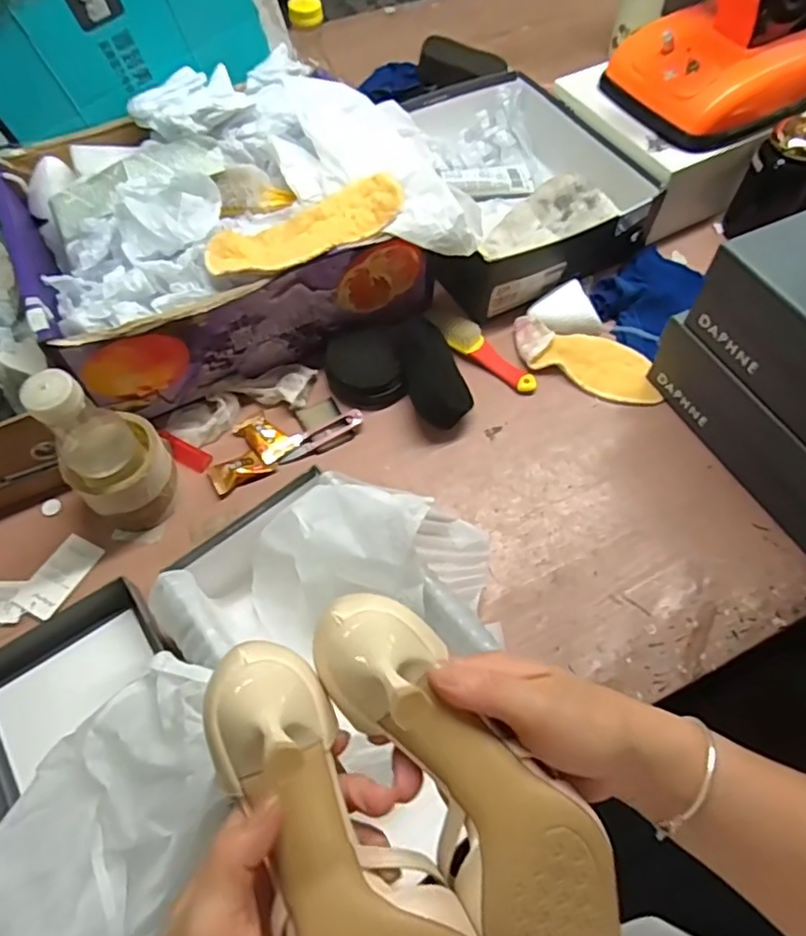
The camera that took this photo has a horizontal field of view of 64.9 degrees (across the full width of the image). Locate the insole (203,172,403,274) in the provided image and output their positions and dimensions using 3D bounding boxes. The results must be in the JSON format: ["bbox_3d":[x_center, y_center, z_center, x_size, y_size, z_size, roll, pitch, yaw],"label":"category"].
[{"bbox_3d":[-0.092,-0.231,0.623,0.198,0.034,0.070,-23,63,-13],"label":"insole"}]

